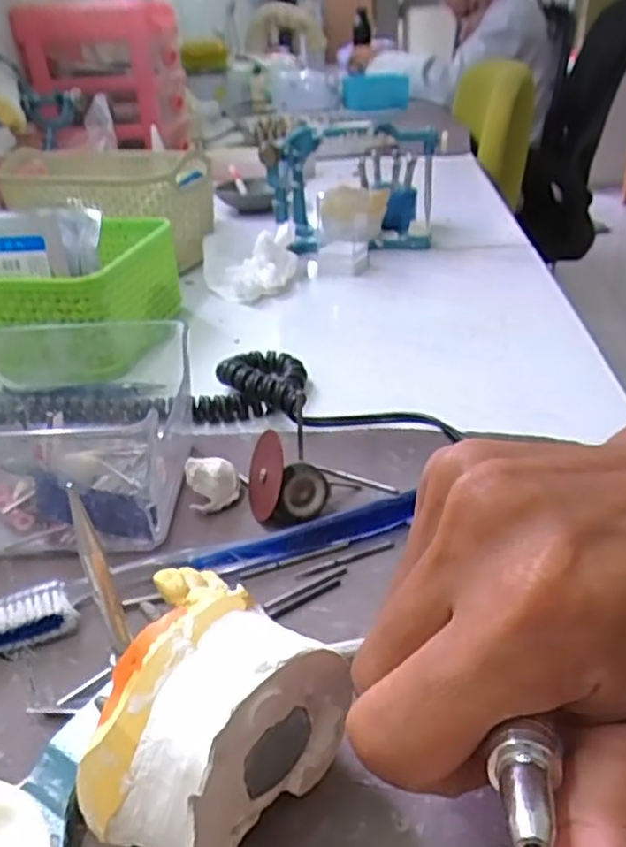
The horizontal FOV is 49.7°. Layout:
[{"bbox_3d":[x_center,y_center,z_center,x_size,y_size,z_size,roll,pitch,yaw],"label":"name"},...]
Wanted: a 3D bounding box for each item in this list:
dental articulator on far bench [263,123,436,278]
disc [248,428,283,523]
[{"bbox_3d":[0.035,-0.212,0.603,0.138,0.094,0.175,-1,31,3],"label":"dental articulator on far bench"},{"bbox_3d":[-0.020,0.022,0.282,0.004,0.032,0.036,12,32,-25],"label":"disc"}]

